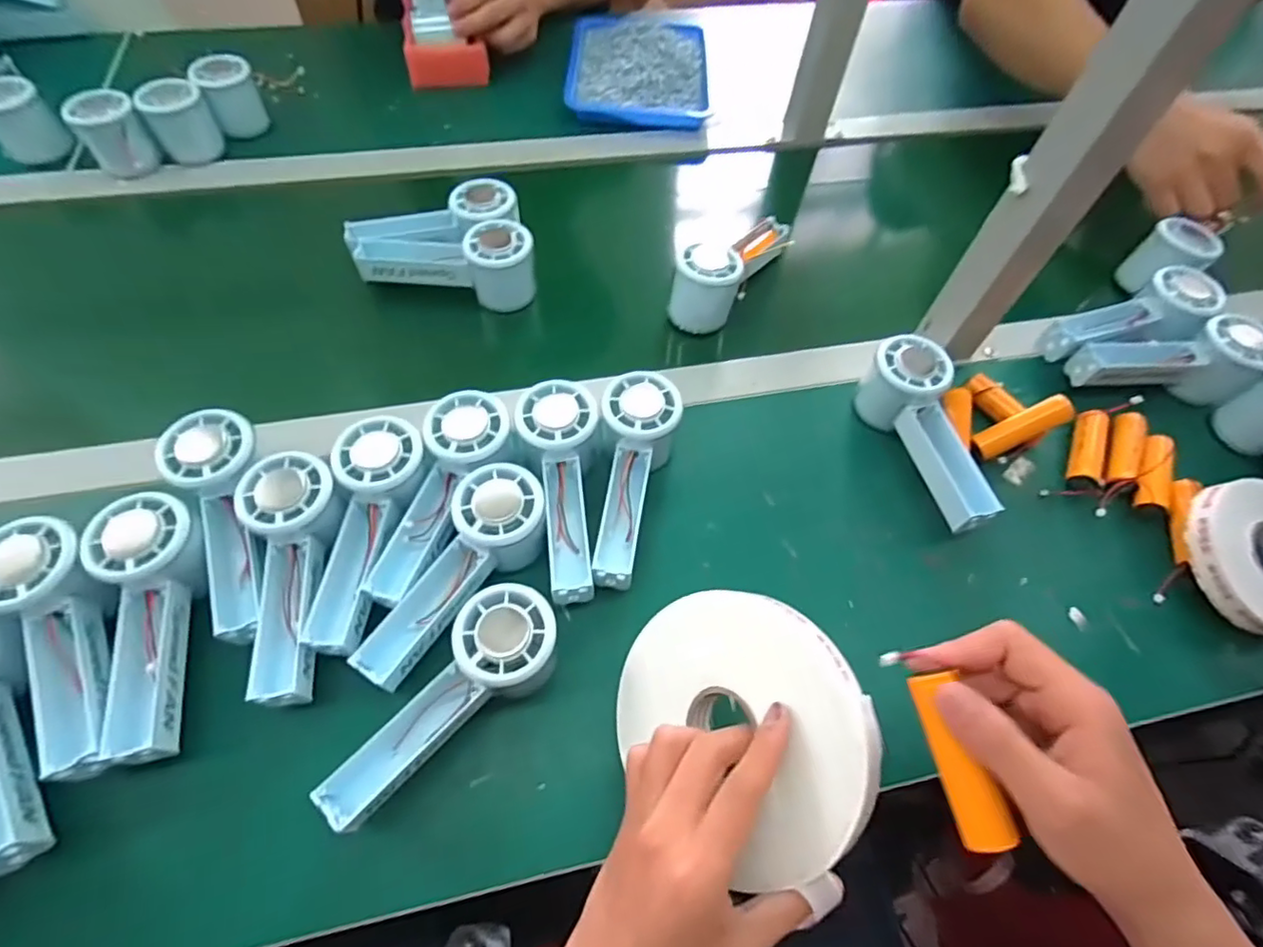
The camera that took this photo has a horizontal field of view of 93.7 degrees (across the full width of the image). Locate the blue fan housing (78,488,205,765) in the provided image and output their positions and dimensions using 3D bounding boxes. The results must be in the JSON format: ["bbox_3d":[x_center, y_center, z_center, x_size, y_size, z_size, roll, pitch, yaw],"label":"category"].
[{"bbox_3d":[-0.287,0.087,0.347,0.054,0.032,0.150,-9,76,-9],"label":"blue fan housing"}]

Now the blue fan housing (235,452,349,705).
[{"bbox_3d":[-0.212,0.061,0.365,0.053,0.030,0.150,-6,76,-7],"label":"blue fan housing"}]

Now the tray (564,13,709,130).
[{"bbox_3d":[0.008,-0.503,0.730,0.166,0.025,0.230,2,59,-2],"label":"tray"}]

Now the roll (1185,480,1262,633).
[{"bbox_3d":[0.440,0.054,0.407,0.102,0.020,0.100,1,74,-5],"label":"roll"}]

